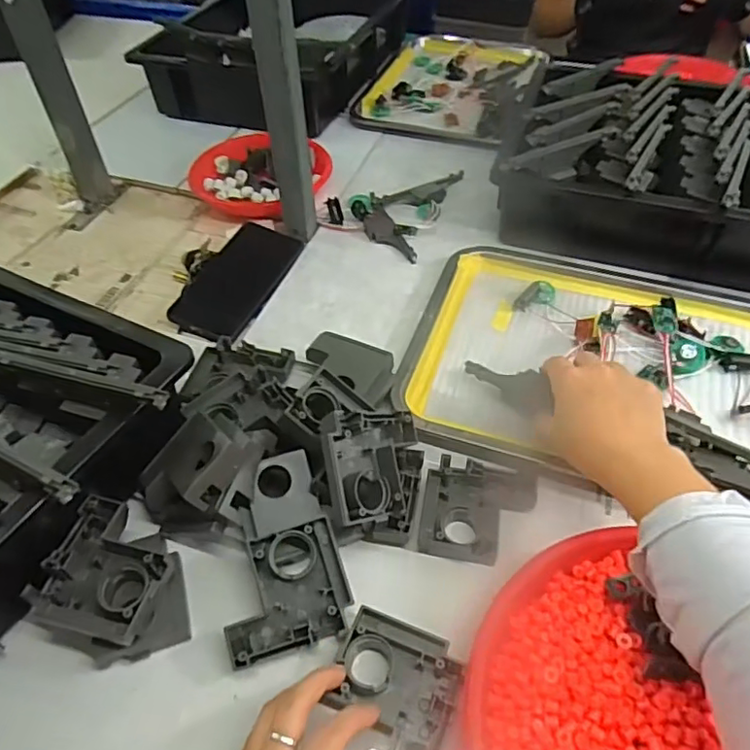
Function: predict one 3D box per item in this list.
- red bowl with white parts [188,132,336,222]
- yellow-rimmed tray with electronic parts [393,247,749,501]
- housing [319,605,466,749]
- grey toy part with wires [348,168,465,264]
[{"bbox_3d":[-0.149,-0.269,0.767,0.181,0.037,0.164,11,49,13],"label":"red bowl with white parts"},{"bbox_3d":[0.211,-0.019,0.521,0.345,0.031,0.269,10,49,12],"label":"yellow-rimmed tray with electronic parts"},{"bbox_3d":[0.010,0.196,0.354,0.074,0.024,0.087,17,51,18],"label":"housing"},{"bbox_3d":[0.031,-0.213,0.705,0.101,0.026,0.184,14,50,16],"label":"grey toy part with wires"}]

